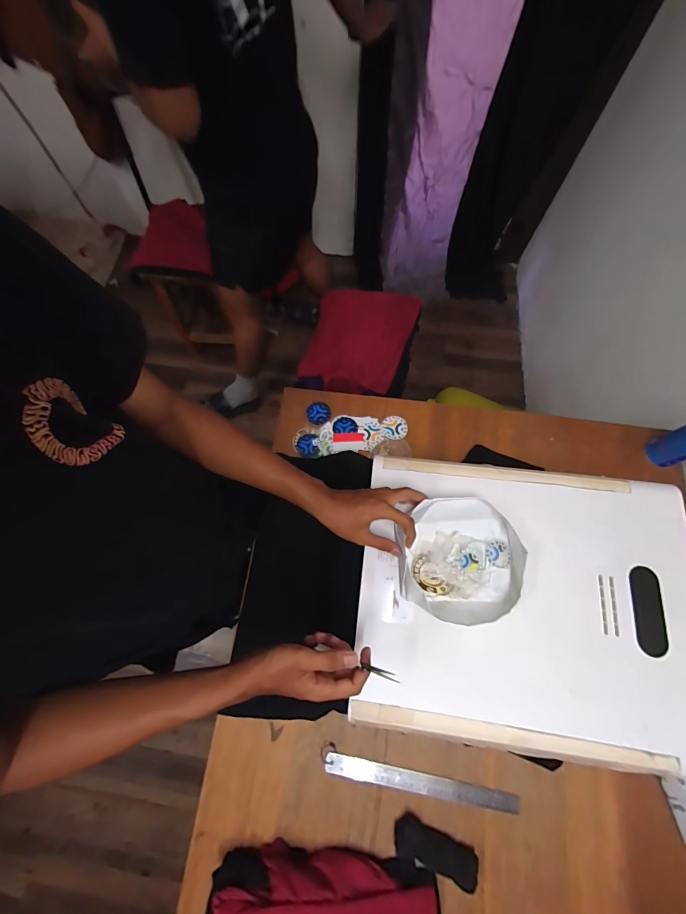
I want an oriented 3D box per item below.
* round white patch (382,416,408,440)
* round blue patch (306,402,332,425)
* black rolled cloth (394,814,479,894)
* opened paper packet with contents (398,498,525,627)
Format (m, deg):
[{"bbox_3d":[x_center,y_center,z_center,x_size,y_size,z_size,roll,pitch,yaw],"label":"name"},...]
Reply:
[{"bbox_3d":[0.118,-0.067,0.803,0.057,0.009,0.053,0,71,-1],"label":"round white patch"},{"bbox_3d":[-0.057,-0.103,0.817,0.055,0.007,0.053,0,71,-1],"label":"round blue patch"},{"bbox_3d":[0.145,0.623,0.552,0.130,0.021,0.049,20,72,6],"label":"black rolled cloth"},{"bbox_3d":[0.172,0.153,0.531,0.170,0.046,0.172,-2,71,-2],"label":"opened paper packet with contents"}]

